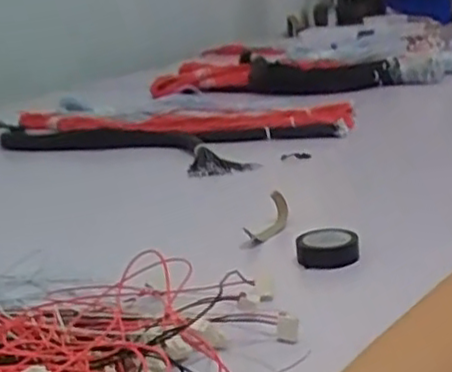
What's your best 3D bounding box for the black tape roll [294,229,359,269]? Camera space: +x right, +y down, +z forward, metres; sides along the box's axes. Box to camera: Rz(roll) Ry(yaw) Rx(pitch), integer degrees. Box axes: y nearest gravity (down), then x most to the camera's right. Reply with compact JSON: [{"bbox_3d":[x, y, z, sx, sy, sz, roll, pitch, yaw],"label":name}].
[{"bbox_3d":[0.092,0.056,0.638,0.055,0.019,0.052,-2,14,7],"label":"black tape roll"}]

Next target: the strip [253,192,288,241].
[{"bbox_3d":[0.049,0.031,0.750,0.027,0.030,0.104,-1,15,11],"label":"strip"}]

